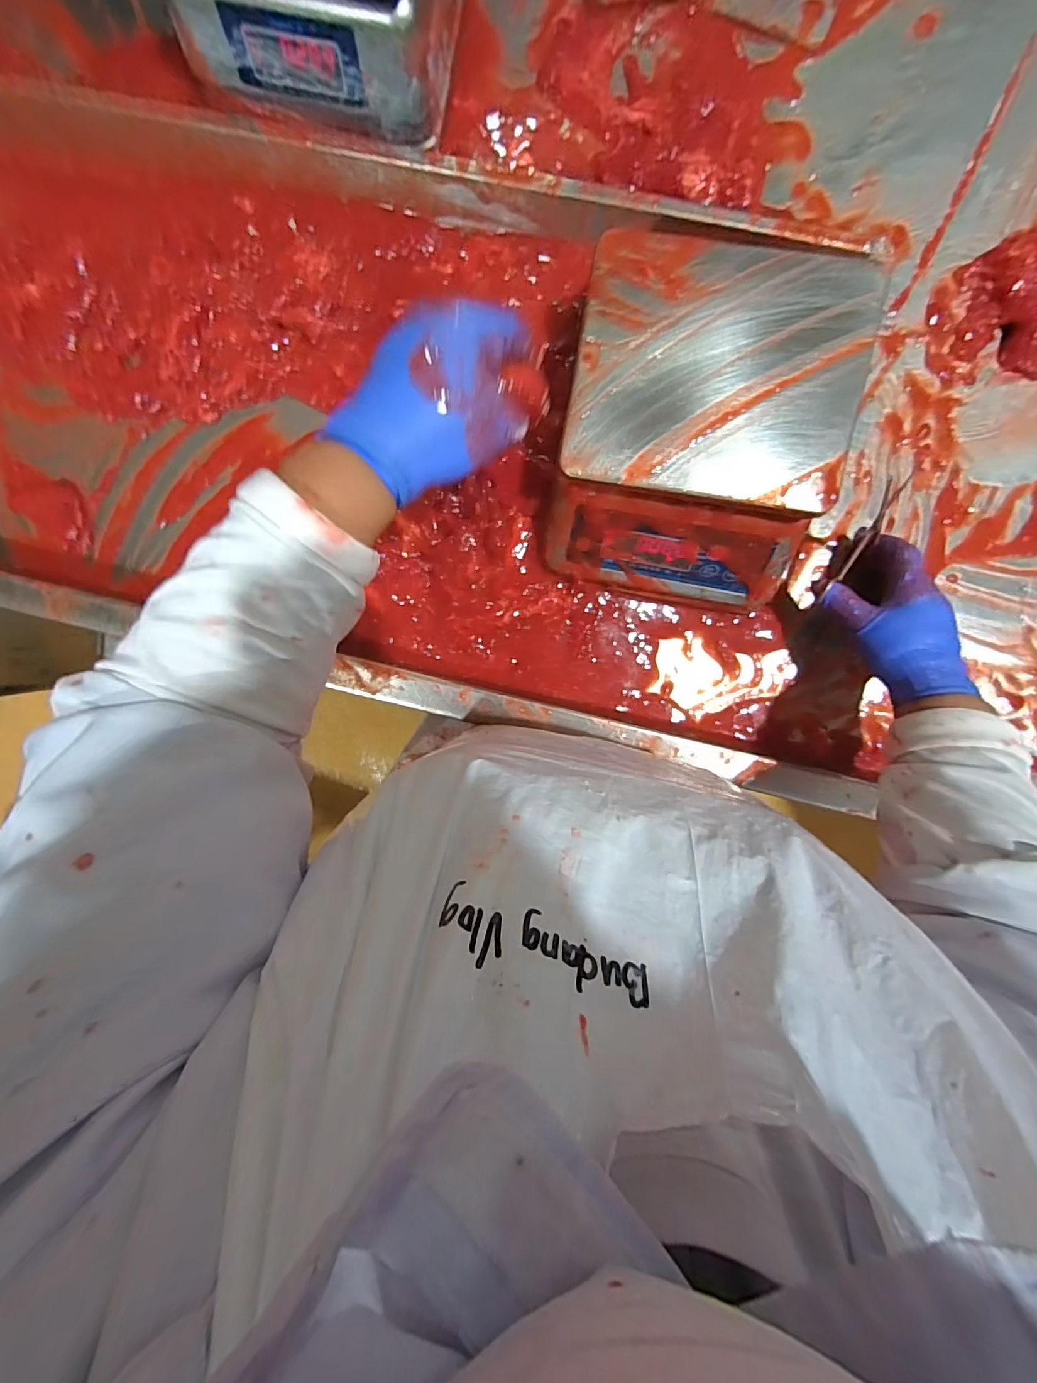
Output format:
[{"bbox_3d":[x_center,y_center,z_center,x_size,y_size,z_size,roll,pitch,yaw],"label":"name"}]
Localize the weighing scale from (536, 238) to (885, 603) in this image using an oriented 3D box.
[{"bbox_3d":[0.157,-0.223,0.440,0.224,0.099,0.259,10,100,3],"label":"weighing scale"}]

